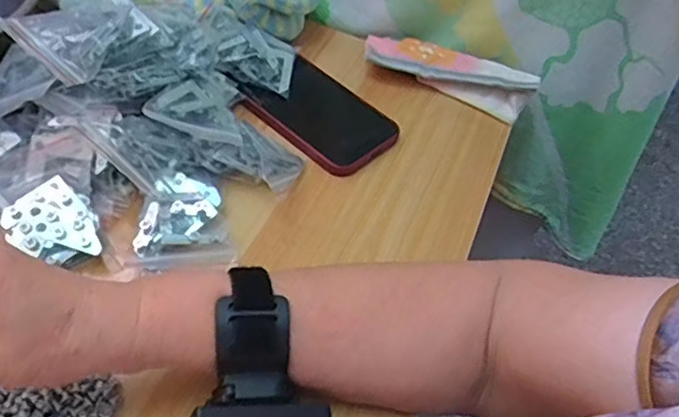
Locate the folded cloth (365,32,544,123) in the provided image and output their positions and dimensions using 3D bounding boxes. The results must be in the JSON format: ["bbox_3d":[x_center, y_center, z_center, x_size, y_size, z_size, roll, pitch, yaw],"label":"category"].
[{"bbox_3d":[0.096,-0.121,0.532,0.146,0.020,0.044,21,50,10],"label":"folded cloth"}]

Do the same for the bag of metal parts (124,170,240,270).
[{"bbox_3d":[-0.106,0.008,0.402,0.061,0.024,0.068,-7,51,-14],"label":"bag of metal parts"}]

